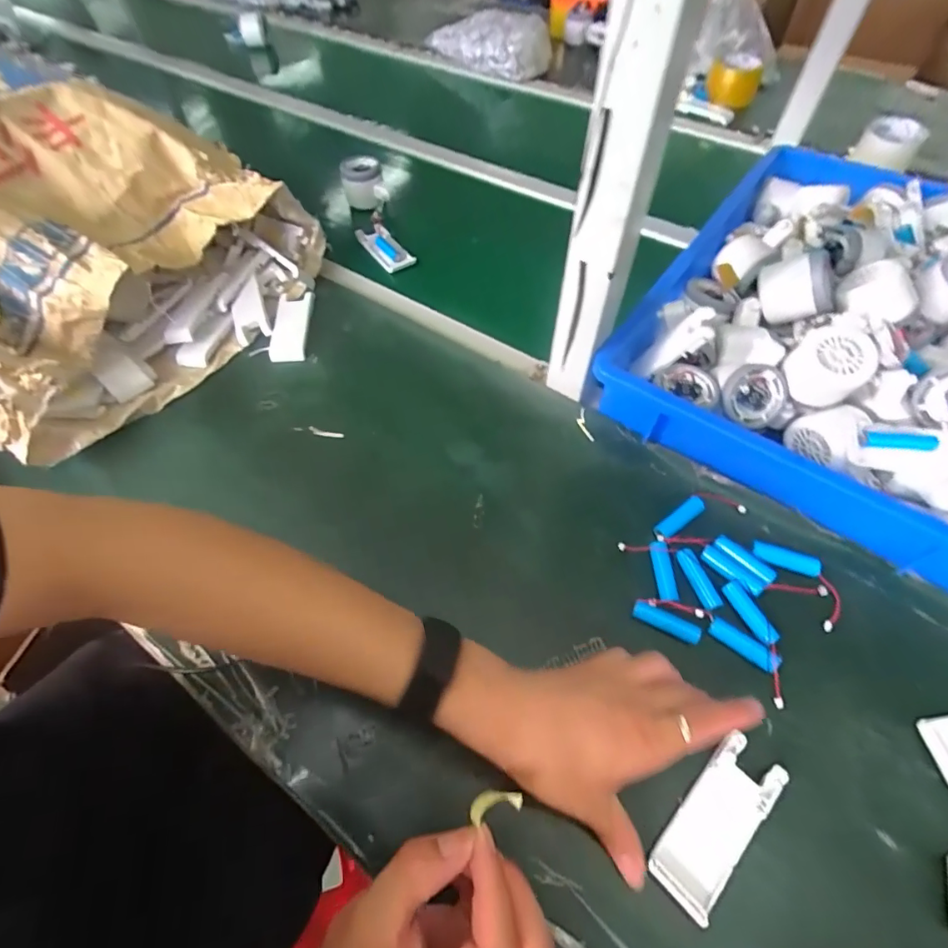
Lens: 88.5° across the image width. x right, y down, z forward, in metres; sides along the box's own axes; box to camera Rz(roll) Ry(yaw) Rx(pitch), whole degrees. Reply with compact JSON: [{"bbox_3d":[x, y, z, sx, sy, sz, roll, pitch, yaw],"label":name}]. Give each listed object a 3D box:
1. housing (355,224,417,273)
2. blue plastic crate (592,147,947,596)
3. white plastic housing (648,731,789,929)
[{"bbox_3d":[-0.125,-0.318,0.680,0.043,0.018,0.100,-28,59,-17],"label":"housing"},{"bbox_3d":[0.404,-0.179,0.511,0.372,0.114,0.537,31,62,19],"label":"blue plastic crate"},{"bbox_3d":[0.153,0.217,0.305,0.103,0.007,0.040,-39,65,-22],"label":"white plastic housing"}]

